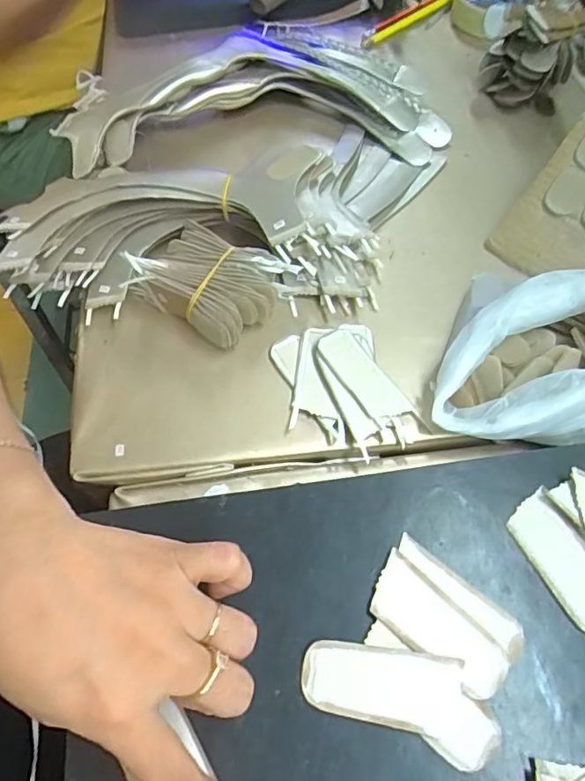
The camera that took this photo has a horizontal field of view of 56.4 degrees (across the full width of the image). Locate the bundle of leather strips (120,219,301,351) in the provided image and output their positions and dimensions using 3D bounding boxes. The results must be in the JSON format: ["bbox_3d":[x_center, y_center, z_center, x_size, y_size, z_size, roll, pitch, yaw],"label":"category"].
[{"bbox_3d":[-0.058,-0.075,0.378,0.093,0.032,0.068,28,63,15],"label":"bundle of leather strips"}]

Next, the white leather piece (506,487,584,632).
[{"bbox_3d":[0.141,0.089,0.283,0.031,0.004,0.070,-22,62,-13],"label":"white leather piece"}]

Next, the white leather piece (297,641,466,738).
[{"bbox_3d":[0.041,0.136,0.252,0.071,0.004,0.032,8,60,4],"label":"white leather piece"}]

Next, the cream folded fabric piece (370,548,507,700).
[{"bbox_3d":[0.070,0.115,0.265,0.071,0.004,0.030,41,67,20],"label":"cream folded fabric piece"}]

